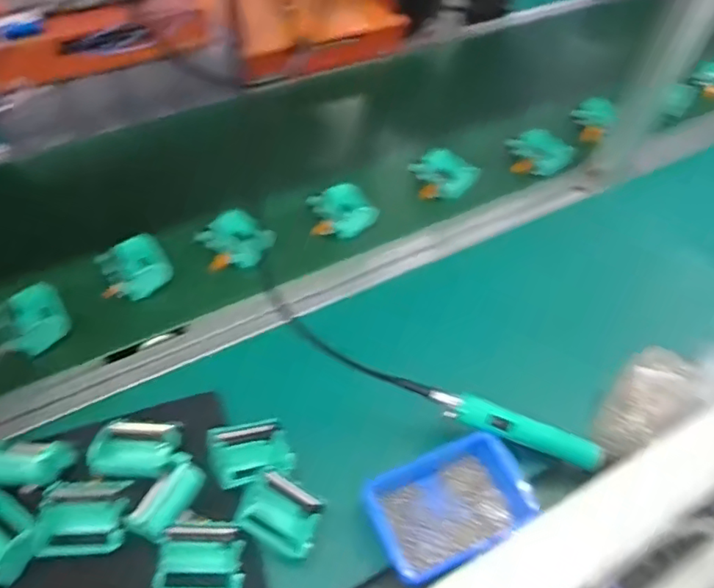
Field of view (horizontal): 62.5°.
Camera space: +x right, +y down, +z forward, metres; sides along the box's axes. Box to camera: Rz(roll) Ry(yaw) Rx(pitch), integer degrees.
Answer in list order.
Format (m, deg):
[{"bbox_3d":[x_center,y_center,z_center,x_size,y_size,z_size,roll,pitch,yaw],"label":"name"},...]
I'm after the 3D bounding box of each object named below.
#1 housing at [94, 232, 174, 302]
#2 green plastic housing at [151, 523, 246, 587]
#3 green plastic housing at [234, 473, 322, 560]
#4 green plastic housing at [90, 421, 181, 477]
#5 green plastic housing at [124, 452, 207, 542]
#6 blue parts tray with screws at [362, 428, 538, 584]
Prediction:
[{"bbox_3d":[-0.282,-0.032,0.746,0.082,0.044,0.084,2,52,-3],"label":"housing"},{"bbox_3d":[-0.139,0.231,0.513,0.075,0.030,0.059,6,56,-17],"label":"green plastic housing"},{"bbox_3d":[-0.073,0.202,0.545,0.074,0.033,0.059,35,51,-12],"label":"green plastic housing"},{"bbox_3d":[-0.214,0.149,0.572,0.071,0.035,0.062,3,36,-9],"label":"green plastic housing"},{"bbox_3d":[-0.172,0.184,0.537,0.036,0.029,0.074,25,54,15],"label":"green plastic housing"},{"bbox_3d":[0.092,0.205,0.574,0.164,0.047,0.102,-21,56,-20],"label":"blue parts tray with screws"}]

